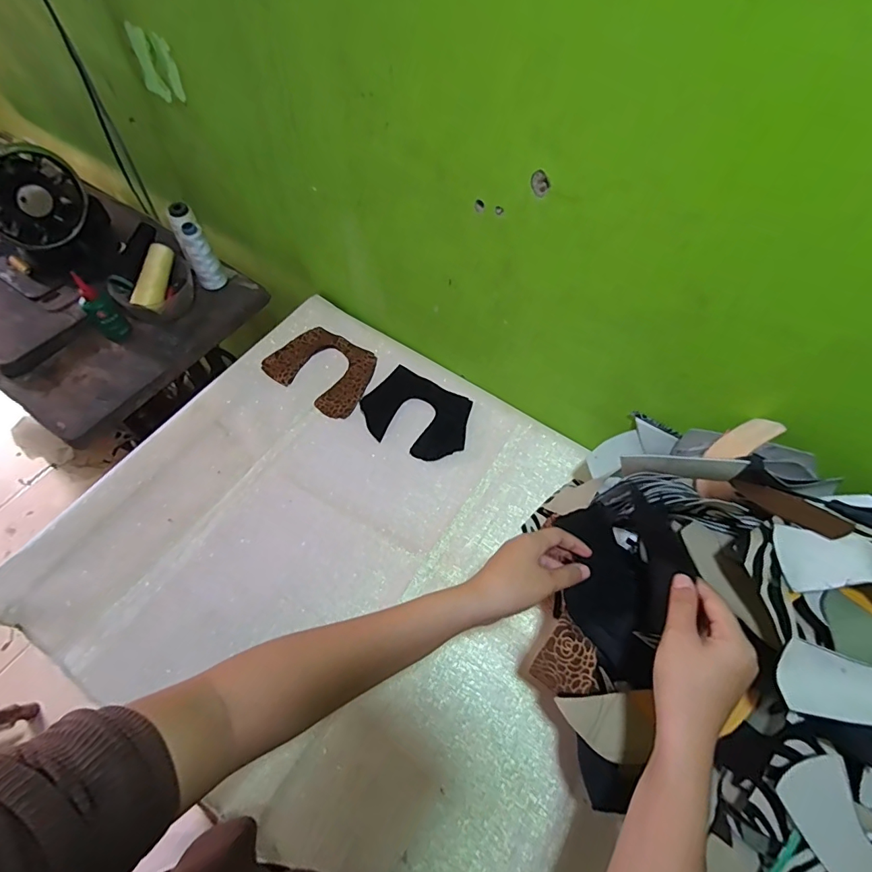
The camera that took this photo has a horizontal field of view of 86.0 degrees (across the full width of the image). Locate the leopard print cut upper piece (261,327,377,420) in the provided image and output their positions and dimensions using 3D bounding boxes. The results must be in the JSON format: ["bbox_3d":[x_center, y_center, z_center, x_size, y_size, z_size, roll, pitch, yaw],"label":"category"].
[{"bbox_3d":[-0.173,-0.107,0.740,0.157,0.007,0.125,34,66,10],"label":"leopard print cut upper piece"}]

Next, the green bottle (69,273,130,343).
[{"bbox_3d":[-0.520,-0.197,0.727,0.043,0.102,0.042,-39,69,-22],"label":"green bottle"}]

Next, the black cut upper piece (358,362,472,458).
[{"bbox_3d":[-0.028,-0.033,0.708,0.162,0.006,0.123,27,65,13],"label":"black cut upper piece"}]

